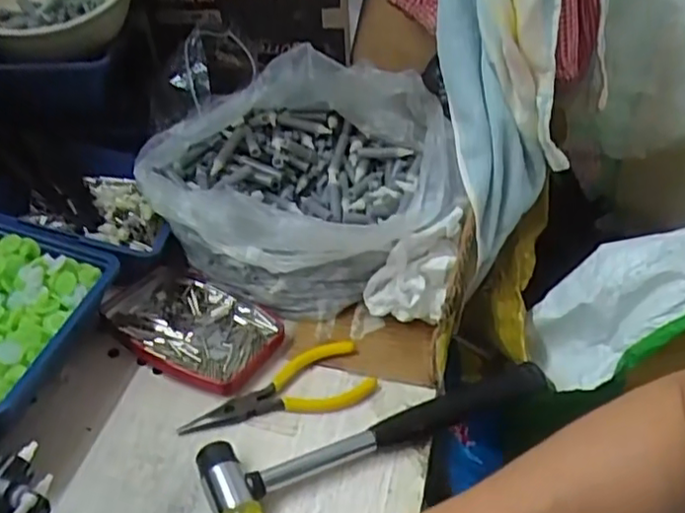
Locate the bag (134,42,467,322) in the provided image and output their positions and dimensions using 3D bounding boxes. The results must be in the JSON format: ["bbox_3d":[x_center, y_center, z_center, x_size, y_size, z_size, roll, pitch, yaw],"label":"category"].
[{"bbox_3d":[-0.025,-0.058,0.506,0.236,0.137,0.170,16,39,13],"label":"bag"}]

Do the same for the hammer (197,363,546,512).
[{"bbox_3d":[0.031,0.106,0.405,0.232,0.022,0.066,-15,42,-24],"label":"hammer"}]

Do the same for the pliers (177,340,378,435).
[{"bbox_3d":[-0.043,0.085,0.430,0.125,0.010,0.048,-8,40,-15],"label":"pliers"}]

